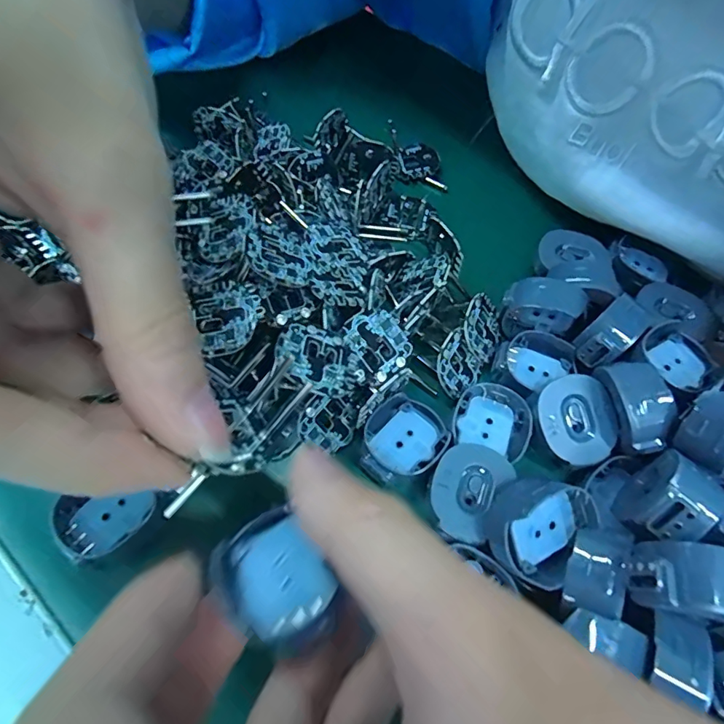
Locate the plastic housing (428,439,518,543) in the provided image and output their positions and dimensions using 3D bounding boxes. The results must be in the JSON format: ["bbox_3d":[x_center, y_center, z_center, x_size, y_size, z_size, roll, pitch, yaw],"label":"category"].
[{"bbox_3d":[0.031,0.038,0.144,0.020,0.010,0.028,32,65,13],"label":"plastic housing"}]

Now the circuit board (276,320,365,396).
[{"bbox_3d":[-0.012,-0.001,0.131,0.024,0.004,0.020,33,46,-7],"label":"circuit board"}]

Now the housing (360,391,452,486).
[{"bbox_3d":[0.013,0.025,0.155,0.025,0.004,0.029,37,66,15],"label":"housing"}]

